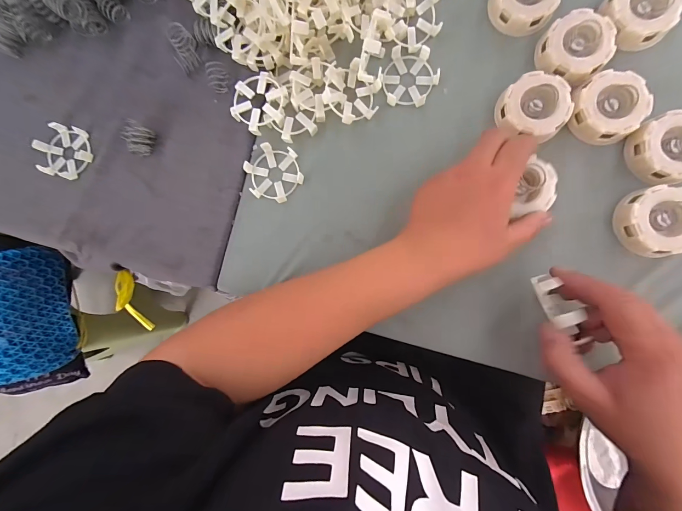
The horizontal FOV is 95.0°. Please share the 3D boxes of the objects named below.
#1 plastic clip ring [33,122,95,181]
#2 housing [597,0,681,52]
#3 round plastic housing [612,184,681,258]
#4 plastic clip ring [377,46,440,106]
[{"bbox_3d":[-0.306,-0.114,0.345,0.054,0.019,0.056,0,91,8],"label":"plastic clip ring"},{"bbox_3d":[0.277,-0.225,0.287,0.056,0.021,0.060,-32,86,7],"label":"housing"},{"bbox_3d":[0.284,-0.031,0.275,0.060,0.021,0.060,0,91,8],"label":"round plastic housing"},{"bbox_3d":[0.068,-0.180,0.314,0.058,0.012,0.054,0,91,8],"label":"plastic clip ring"}]

